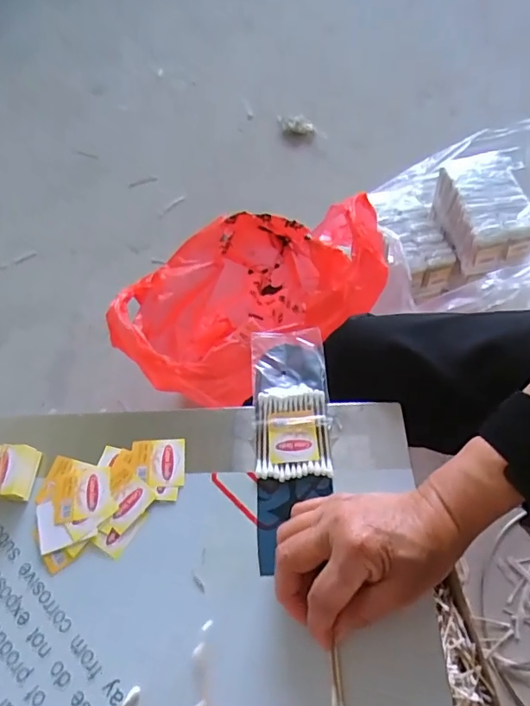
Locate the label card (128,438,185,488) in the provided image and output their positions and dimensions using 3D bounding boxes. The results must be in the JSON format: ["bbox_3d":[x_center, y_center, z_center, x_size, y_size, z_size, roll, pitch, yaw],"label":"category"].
[{"bbox_3d":[-0.088,0.090,0.400,0.043,0.004,0.039,-2,64,-2],"label":"label card"}]

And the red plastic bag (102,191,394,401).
[{"bbox_3d":[-0.016,-0.060,0.830,0.430,0.316,0.284,-25,61,-12],"label":"red plastic bag"}]

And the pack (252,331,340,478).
[{"bbox_3d":[0.023,0.039,0.424,0.065,0.012,0.138,-3,59,1],"label":"pack"}]

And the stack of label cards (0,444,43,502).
[{"bbox_3d":[-0.212,0.097,0.393,0.052,0.024,0.041,0,59,3],"label":"stack of label cards"}]

